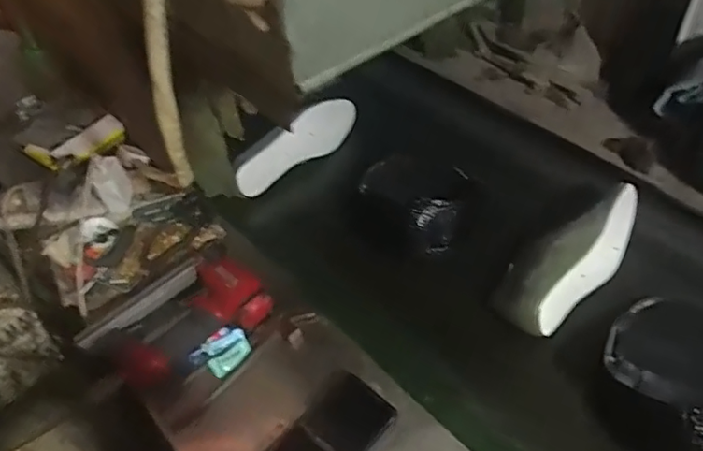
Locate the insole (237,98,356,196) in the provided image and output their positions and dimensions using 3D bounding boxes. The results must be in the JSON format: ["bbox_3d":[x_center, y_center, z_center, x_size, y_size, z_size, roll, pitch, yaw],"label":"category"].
[{"bbox_3d":[-0.082,-0.131,0.911,0.236,0.080,0.007,-35,33,-28],"label":"insole"}]

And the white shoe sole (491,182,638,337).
[{"bbox_3d":[0.281,0.031,0.722,0.249,0.064,0.090,-33,52,-22],"label":"white shoe sole"}]

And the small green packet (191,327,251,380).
[{"bbox_3d":[-0.146,0.143,0.659,0.046,0.013,0.056,28,56,28],"label":"small green packet"}]

